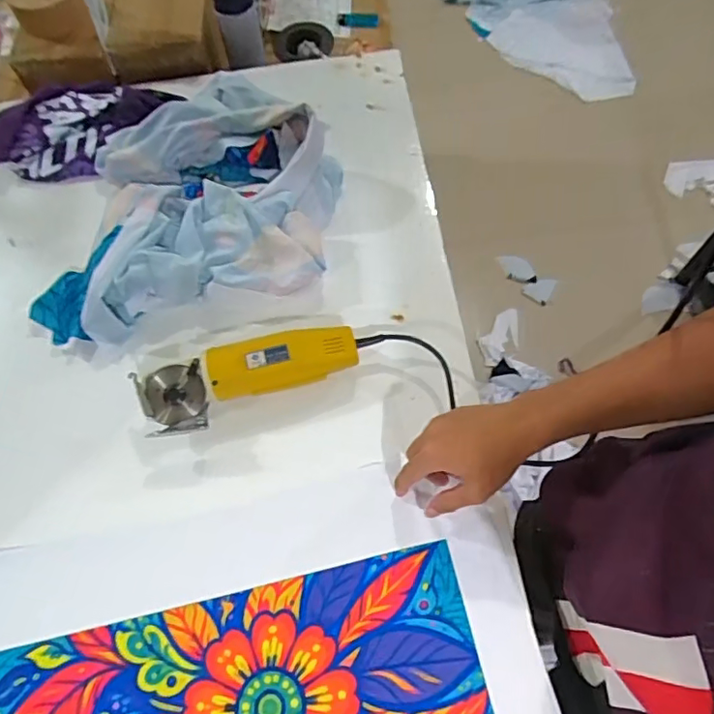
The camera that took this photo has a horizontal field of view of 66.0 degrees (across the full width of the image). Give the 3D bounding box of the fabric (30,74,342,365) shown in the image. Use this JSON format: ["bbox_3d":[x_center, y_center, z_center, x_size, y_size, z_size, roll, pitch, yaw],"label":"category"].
[{"bbox_3d":[-0.233,-0.227,0.731,0.408,0.091,0.392,-13,64,-2],"label":"fabric"}]

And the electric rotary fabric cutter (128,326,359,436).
[{"bbox_3d":[-0.119,0.024,0.620,0.246,0.059,0.078,-17,63,-8],"label":"electric rotary fabric cutter"}]

